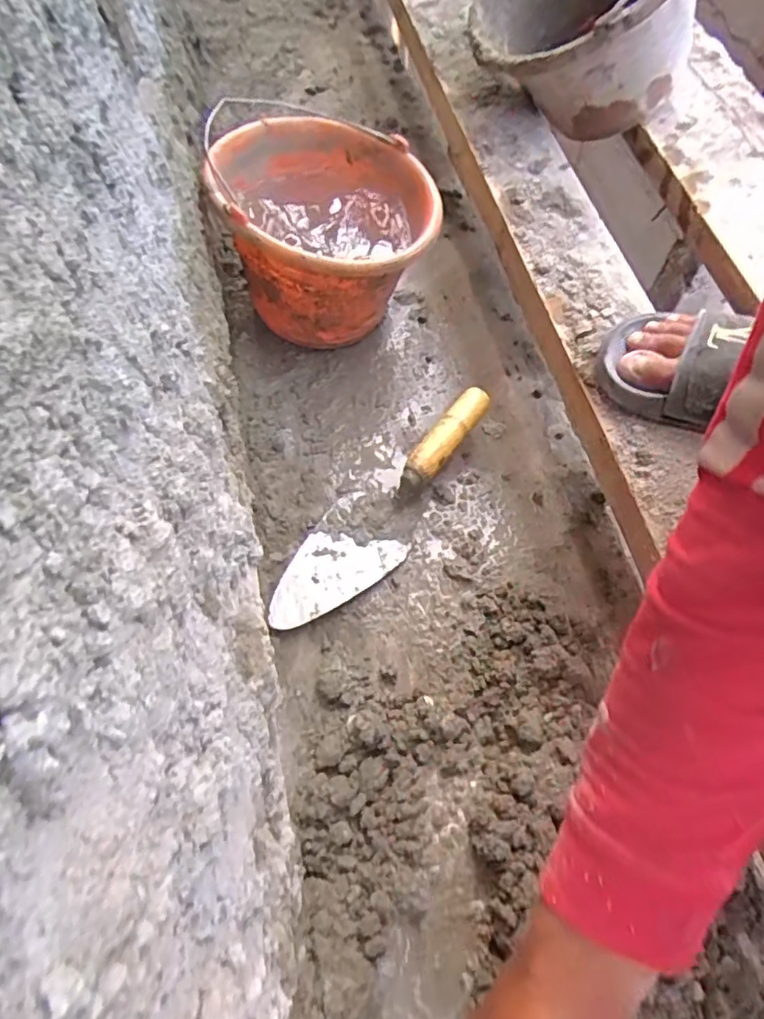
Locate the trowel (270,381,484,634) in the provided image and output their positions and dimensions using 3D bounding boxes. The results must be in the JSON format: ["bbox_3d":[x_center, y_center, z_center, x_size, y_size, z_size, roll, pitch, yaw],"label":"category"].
[{"bbox_3d":[0.000,-0.004,0.596,0.084,0.053,0.313,30,68,15],"label":"trowel"}]

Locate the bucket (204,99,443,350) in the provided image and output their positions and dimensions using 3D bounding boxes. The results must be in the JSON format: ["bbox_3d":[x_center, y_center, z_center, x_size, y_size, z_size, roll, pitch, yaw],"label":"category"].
[{"bbox_3d":[-0.061,-0.310,0.671,0.212,0.192,0.242,-17,65,-8],"label":"bucket"}]

